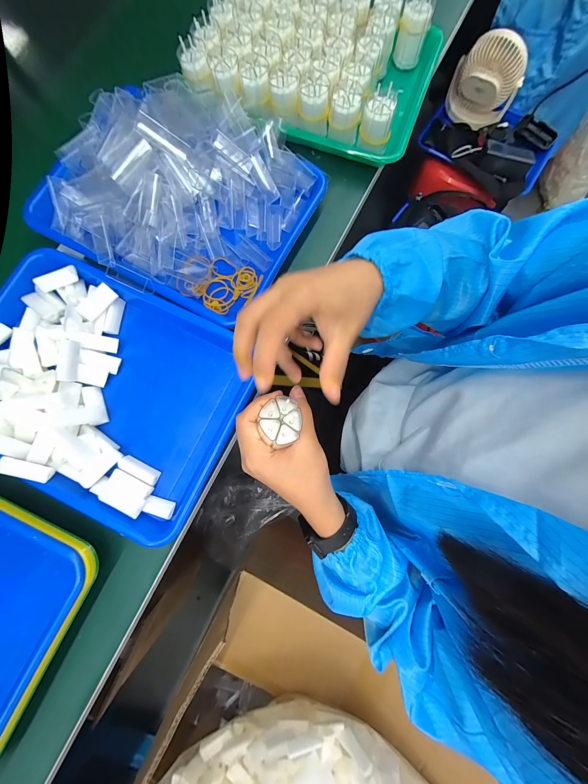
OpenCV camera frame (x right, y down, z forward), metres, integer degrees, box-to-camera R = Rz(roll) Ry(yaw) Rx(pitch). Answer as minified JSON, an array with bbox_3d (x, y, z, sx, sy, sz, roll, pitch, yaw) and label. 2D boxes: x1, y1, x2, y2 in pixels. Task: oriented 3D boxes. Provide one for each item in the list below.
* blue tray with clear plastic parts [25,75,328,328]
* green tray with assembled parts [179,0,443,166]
[{"bbox_3d":[-0.149,-0.252,0.366,0.317,0.081,0.249,27,81,5],"label":"blue tray with clear plastic parts"},{"bbox_3d":[0.030,-0.460,0.411,0.314,0.067,0.230,20,81,4],"label":"green tray with assembled parts"}]

